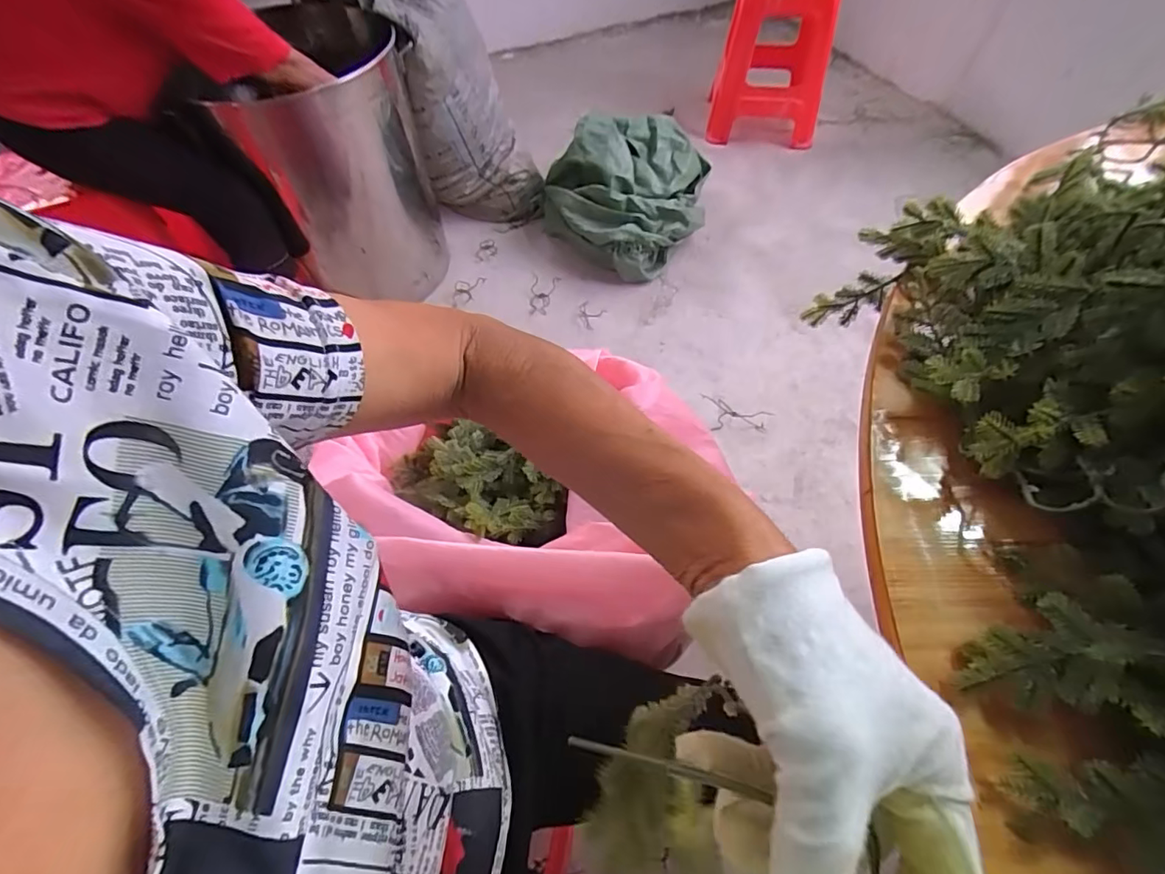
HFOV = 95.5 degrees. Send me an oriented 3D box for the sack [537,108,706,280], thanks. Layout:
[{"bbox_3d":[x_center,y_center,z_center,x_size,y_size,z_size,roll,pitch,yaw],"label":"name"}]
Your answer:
[{"bbox_3d":[0.163,-0.762,1.609,0.472,0.265,0.499,36,64,24],"label":"sack"}]

